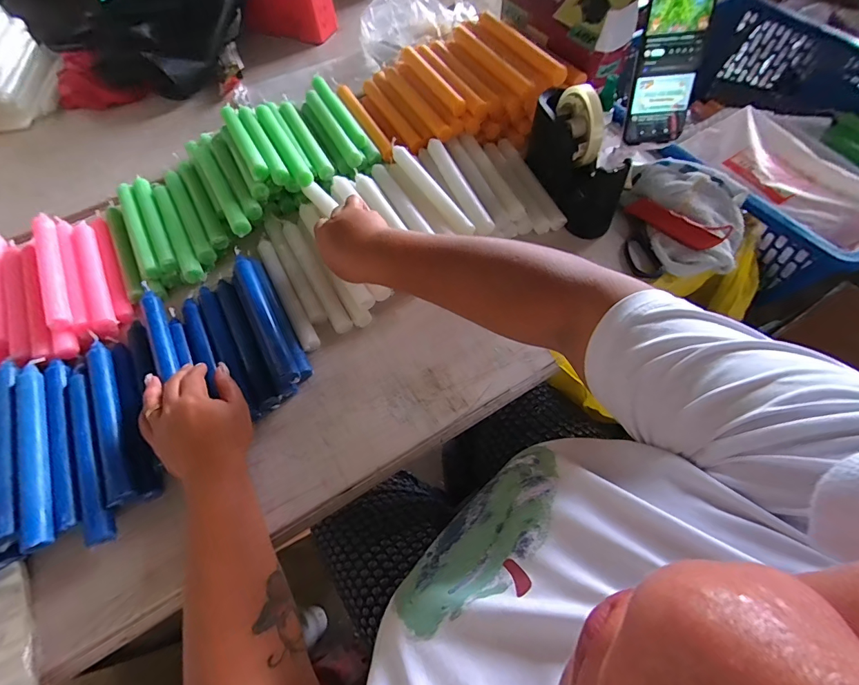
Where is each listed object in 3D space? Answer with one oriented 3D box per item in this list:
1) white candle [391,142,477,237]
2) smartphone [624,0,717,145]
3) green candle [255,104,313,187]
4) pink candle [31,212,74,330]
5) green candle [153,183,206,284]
[{"bbox_3d":[-0.002,-0.209,0.531,0.020,0.028,0.202,-27,63,-10],"label":"white candle"},{"bbox_3d":[0.293,-0.336,0.483,0.070,0.163,0.017,2,38,12],"label":"smartphone"},{"bbox_3d":[-0.217,-0.295,0.577,0.025,0.022,0.212,-28,63,-11],"label":"green candle"},{"bbox_3d":[-0.487,-0.096,0.508,0.024,0.022,0.210,-30,64,-12],"label":"pink candle"},{"bbox_3d":[-0.354,-0.160,0.550,0.024,0.017,0.202,-29,64,-11],"label":"green candle"}]

